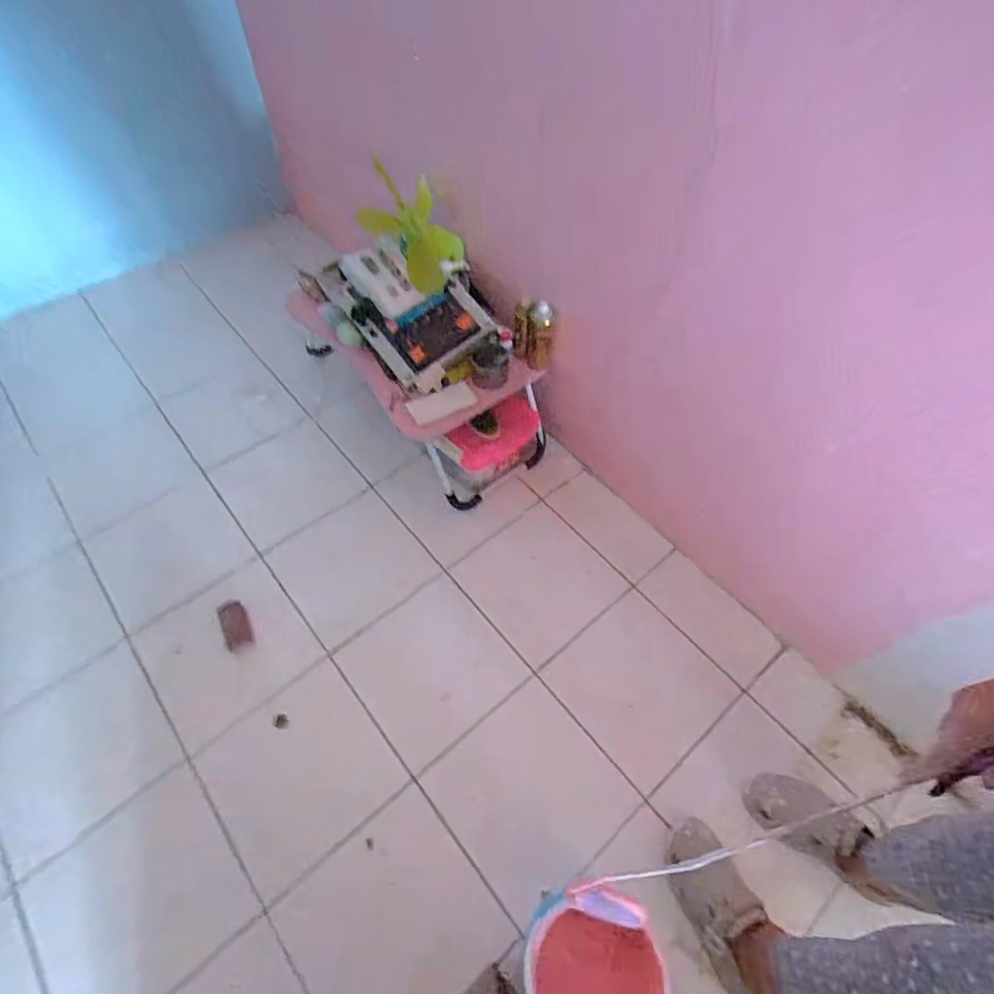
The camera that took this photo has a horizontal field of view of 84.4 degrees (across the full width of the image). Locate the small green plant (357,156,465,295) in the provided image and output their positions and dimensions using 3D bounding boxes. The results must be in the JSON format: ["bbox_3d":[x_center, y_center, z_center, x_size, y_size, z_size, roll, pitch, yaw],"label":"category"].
[{"bbox_3d":[-0.168,-0.541,1.117,0.161,0.197,0.144,10,57,6],"label":"small green plant"}]

